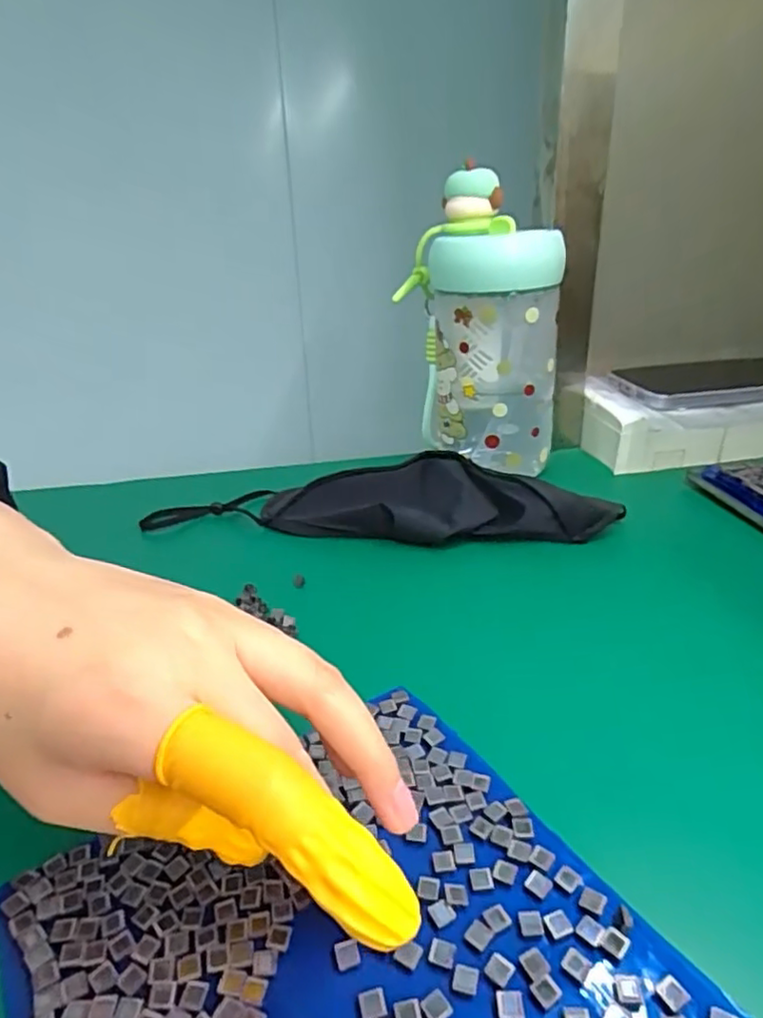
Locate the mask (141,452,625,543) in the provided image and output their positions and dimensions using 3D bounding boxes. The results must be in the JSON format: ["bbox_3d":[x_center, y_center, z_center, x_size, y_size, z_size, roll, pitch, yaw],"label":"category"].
[{"bbox_3d":[-0.006,-0.007,0.384,0.277,0.031,0.055,2,28,11],"label":"mask"}]

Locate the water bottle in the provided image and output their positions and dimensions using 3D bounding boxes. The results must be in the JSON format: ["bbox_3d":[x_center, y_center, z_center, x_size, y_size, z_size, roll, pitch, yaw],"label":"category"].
[{"bbox_3d":[0.067,-0.114,0.430,0.106,0.189,0.072,2,28,11],"label":"water bottle"}]

